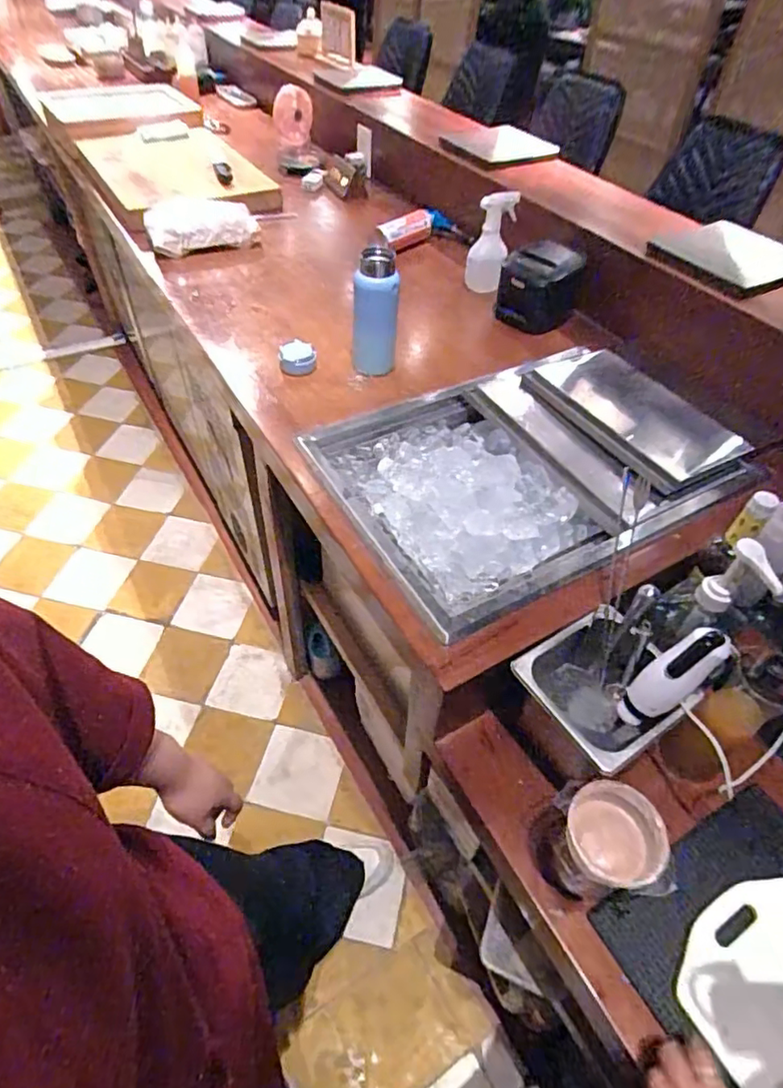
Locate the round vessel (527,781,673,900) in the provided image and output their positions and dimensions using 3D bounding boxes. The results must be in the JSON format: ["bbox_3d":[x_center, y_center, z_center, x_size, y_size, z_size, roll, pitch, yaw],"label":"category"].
[{"bbox_3d":[0.224,0.332,0.647,0.102,0.145,0.096,1,49,-1],"label":"round vessel"}]

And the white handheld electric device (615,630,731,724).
[{"bbox_3d":[0.310,0.153,0.657,0.047,0.158,0.051,2,43,-37],"label":"white handheld electric device"}]

